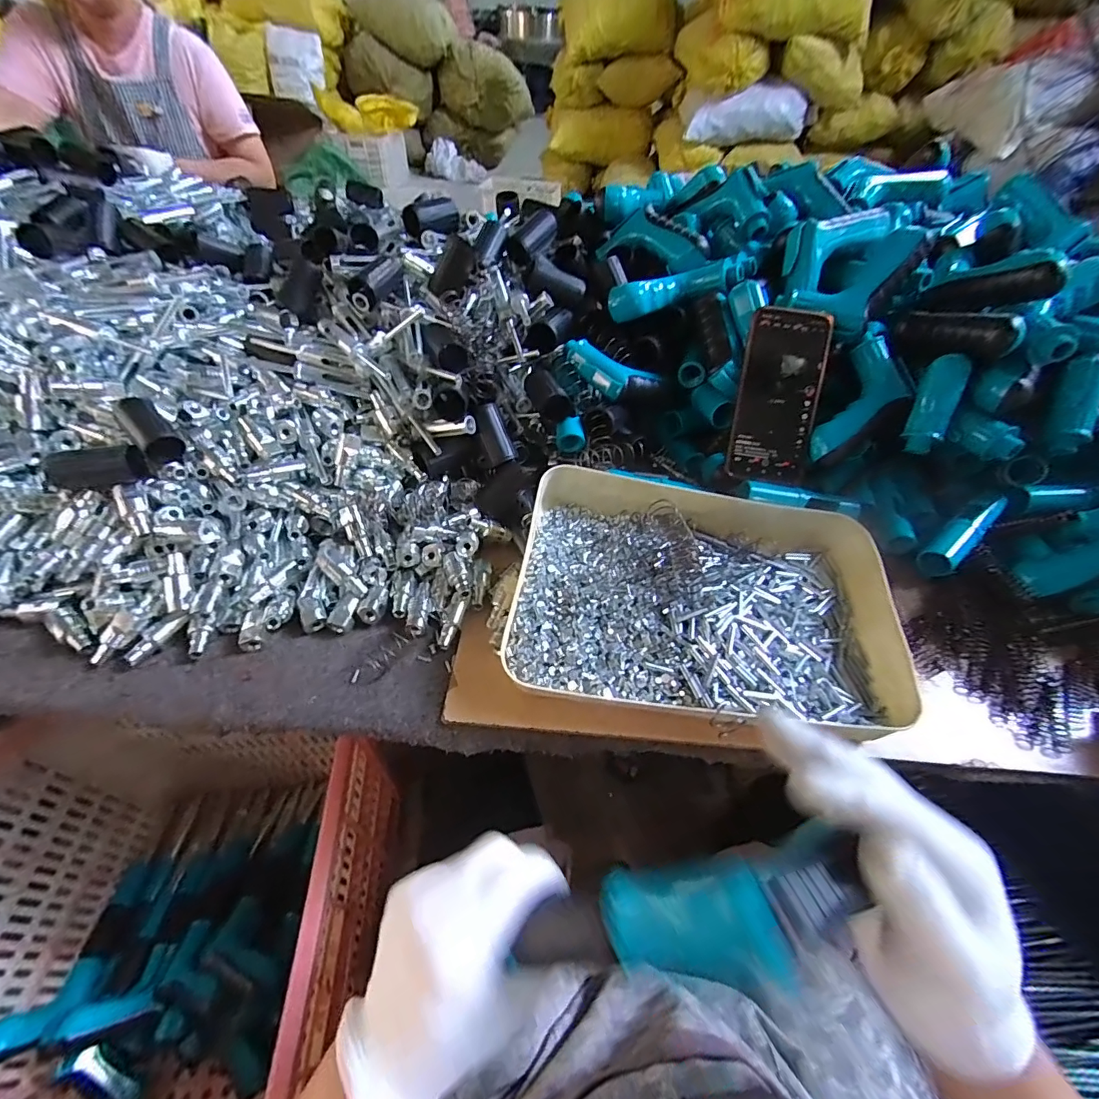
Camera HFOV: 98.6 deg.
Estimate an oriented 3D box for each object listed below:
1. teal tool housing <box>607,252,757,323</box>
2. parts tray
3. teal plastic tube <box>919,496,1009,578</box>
[{"bbox_3d":[0.141,-0.284,0.504,0.161,0.030,0.052,-17,50,2],"label":"teal tool housing"},{"bbox_3d":[0.137,0.036,0.428,0.327,0.061,0.230,7,48,3],"label":"parts tray"},{"bbox_3d":[0.399,-0.016,0.451,0.107,0.022,0.030,-39,58,-4],"label":"teal plastic tube"}]

